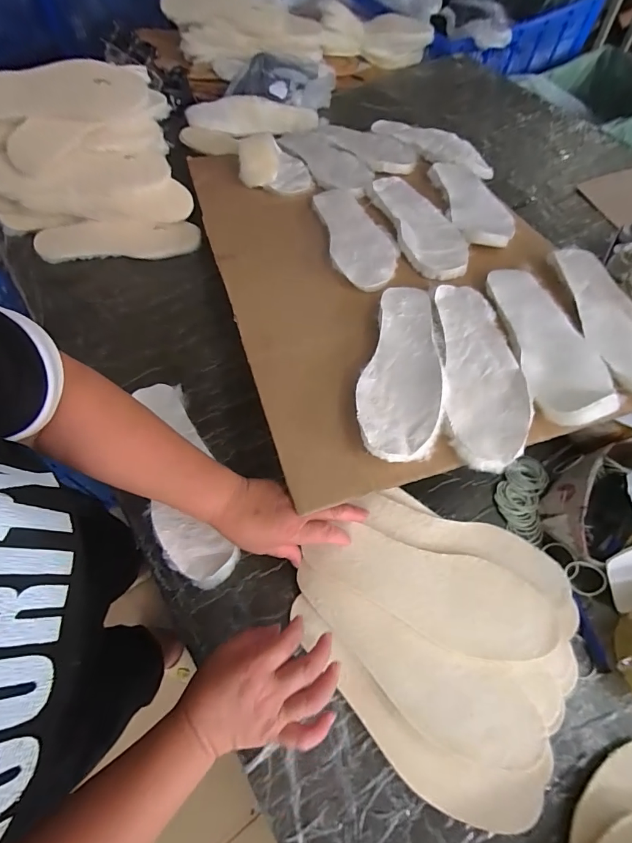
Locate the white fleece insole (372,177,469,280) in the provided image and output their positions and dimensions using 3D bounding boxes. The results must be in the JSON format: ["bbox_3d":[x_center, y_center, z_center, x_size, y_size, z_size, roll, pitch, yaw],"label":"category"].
[{"bbox_3d":[0.165,-0.329,0.677,0.085,0.015,0.289,-17,56,0],"label":"white fleece insole"}]

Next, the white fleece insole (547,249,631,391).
[{"bbox_3d":[0.376,-0.135,0.525,0.084,0.017,0.271,-5,57,2],"label":"white fleece insole"}]

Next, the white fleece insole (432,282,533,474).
[{"bbox_3d":[0.192,-0.069,0.488,0.084,0.028,0.269,5,61,3],"label":"white fleece insole"}]

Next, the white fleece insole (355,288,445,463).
[{"bbox_3d":[0.101,-0.073,0.498,0.091,0.014,0.270,4,55,7],"label":"white fleece insole"}]

